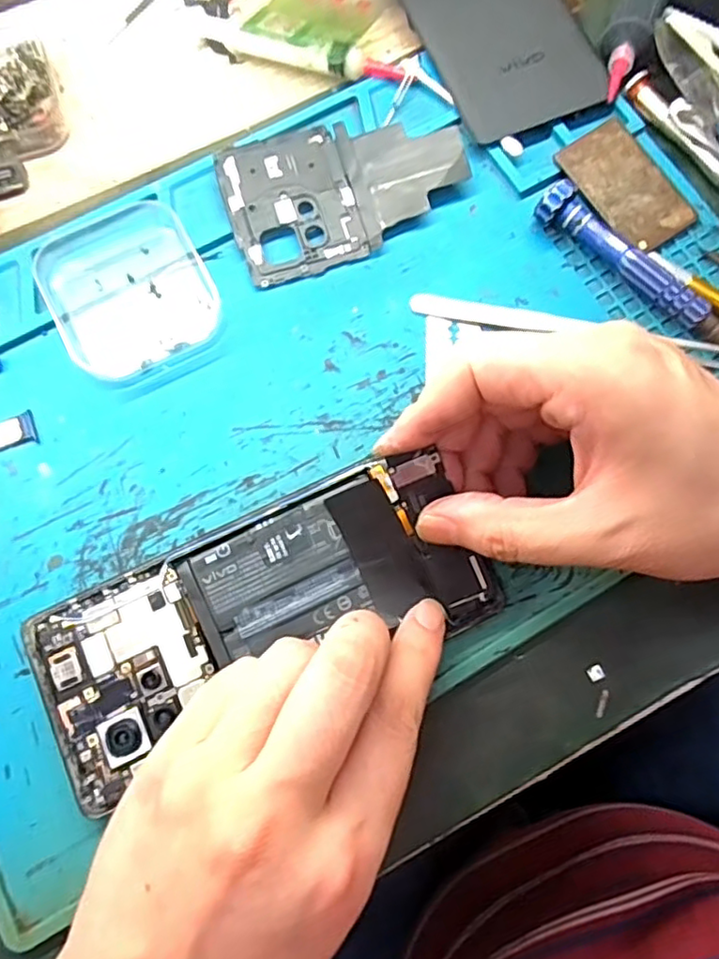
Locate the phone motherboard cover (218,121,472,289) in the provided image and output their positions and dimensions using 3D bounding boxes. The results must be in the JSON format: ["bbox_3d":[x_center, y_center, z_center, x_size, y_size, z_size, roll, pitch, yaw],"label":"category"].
[{"bbox_3d":[-0.006,-0.130,0.271,0.103,0.005,0.064,-22,84,-2],"label":"phone motherboard cover"}]

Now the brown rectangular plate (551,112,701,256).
[{"bbox_3d":[0.118,-0.131,0.274,0.037,0.005,0.060,-32,79,-7],"label":"brown rectangular plate"}]

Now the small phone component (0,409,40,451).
[{"bbox_3d":[-0.140,-0.019,0.248,0.019,0.004,0.014,-21,78,-5],"label":"small phone component"}]

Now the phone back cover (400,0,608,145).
[{"bbox_3d":[0.057,-0.234,0.292,0.073,0.010,0.154,-25,79,-6],"label":"phone back cover"}]

